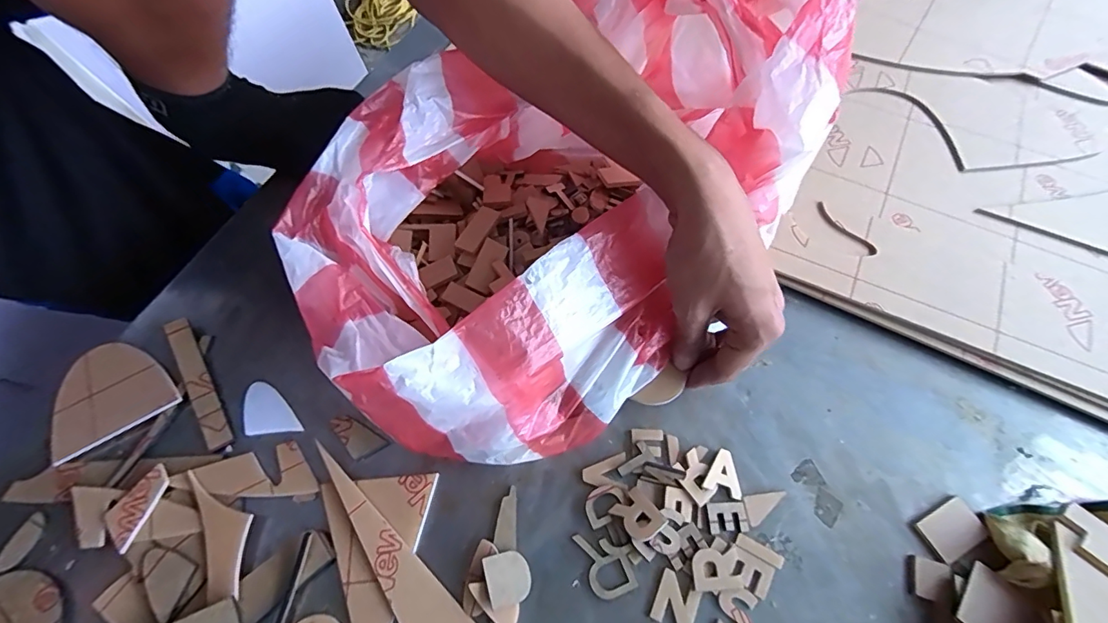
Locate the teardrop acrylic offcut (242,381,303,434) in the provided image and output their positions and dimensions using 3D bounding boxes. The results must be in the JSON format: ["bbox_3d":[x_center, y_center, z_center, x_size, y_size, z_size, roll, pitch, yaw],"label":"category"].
[{"bbox_3d":[-0.201,0.072,0.339,0.030,0.004,0.048,-41,70,-17],"label":"teardrop acrylic offcut"}]

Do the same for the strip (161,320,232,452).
[{"bbox_3d":[-0.255,0.051,0.347,0.018,0.005,0.105,-28,70,-23],"label":"strip"}]

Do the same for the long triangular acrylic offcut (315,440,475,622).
[{"bbox_3d":[-0.100,0.158,0.294,0.038,0.008,0.165,-42,70,-17],"label":"long triangular acrylic offcut"}]

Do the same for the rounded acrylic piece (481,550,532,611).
[{"bbox_3d":[-0.027,0.159,0.291,0.027,0.004,0.028,-4,61,-27],"label":"rounded acrylic piece"}]

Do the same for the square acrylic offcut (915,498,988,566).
[{"bbox_3d":[0.248,0.136,0.303,0.037,0.004,0.026,-27,67,-11],"label":"square acrylic offcut"}]

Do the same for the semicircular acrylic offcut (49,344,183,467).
[{"bbox_3d":[-0.316,0.059,0.344,0.079,0.010,0.079,-37,66,-13],"label":"semicircular acrylic offcut"}]

